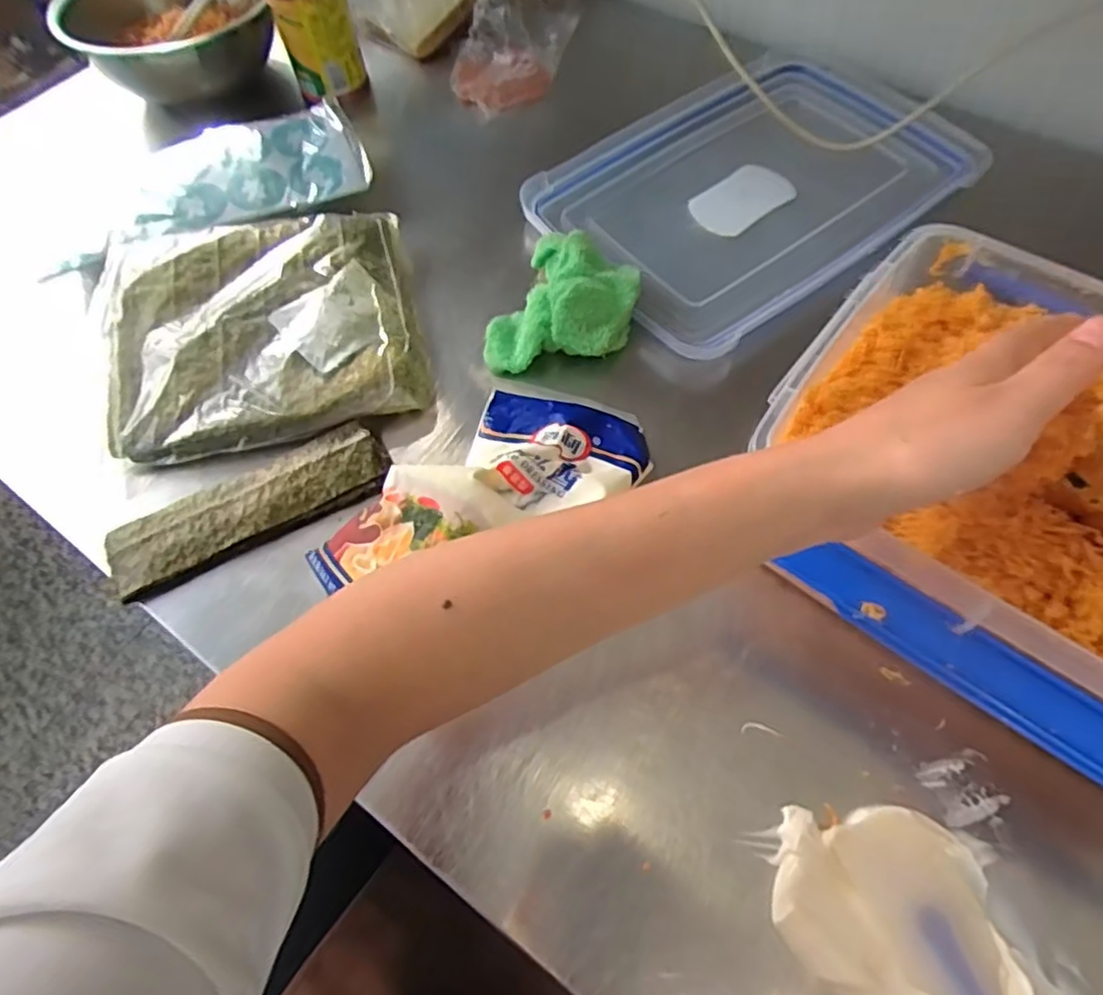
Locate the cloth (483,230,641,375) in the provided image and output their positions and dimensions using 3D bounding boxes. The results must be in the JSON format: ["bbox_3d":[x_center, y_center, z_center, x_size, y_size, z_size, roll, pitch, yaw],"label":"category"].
[{"bbox_3d":[0.010,-0.146,0.503,0.099,0.045,0.128,24,65,15],"label":"cloth"}]

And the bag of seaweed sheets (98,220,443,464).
[{"bbox_3d":[-0.222,-0.137,0.506,0.224,0.037,0.213,-14,62,-5],"label":"bag of seaweed sheets"}]

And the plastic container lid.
[{"bbox_3d":[0.182,-0.281,0.587,0.359,0.028,0.241,-34,65,-15],"label":"plastic container lid"}]

